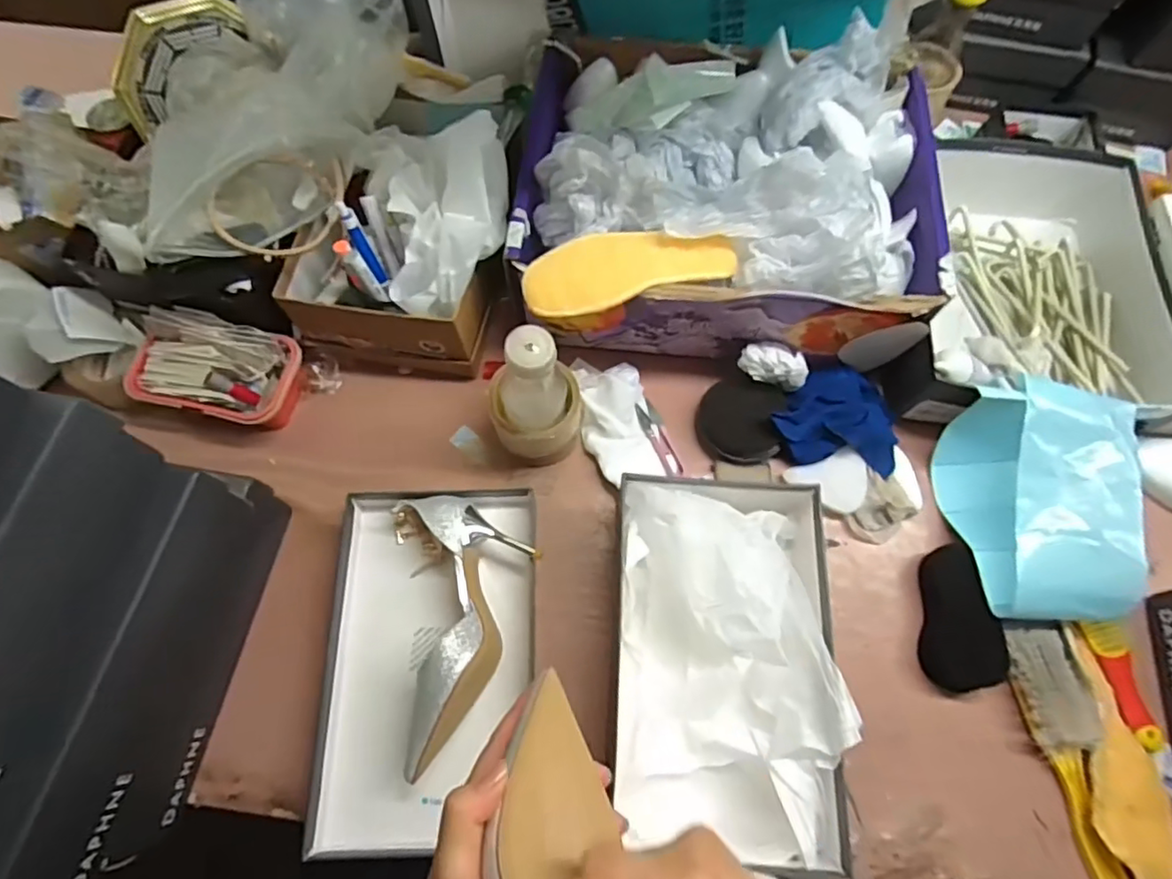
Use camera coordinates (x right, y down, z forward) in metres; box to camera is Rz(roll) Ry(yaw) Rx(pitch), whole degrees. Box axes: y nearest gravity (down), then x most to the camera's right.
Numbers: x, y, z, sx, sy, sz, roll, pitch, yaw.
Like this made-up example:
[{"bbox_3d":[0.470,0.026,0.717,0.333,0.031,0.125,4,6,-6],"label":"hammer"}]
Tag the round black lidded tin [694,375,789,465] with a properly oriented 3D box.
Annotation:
[{"bbox_3d":[0.161,-0.021,0.637,0.088,0.019,0.089,-2,71,25],"label":"round black lidded tin"}]

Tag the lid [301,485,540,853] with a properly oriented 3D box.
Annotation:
[{"bbox_3d":[-0.140,0.198,0.554,0.180,0.032,0.304,-1,69,0],"label":"lid"}]

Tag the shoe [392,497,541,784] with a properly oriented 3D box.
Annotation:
[{"bbox_3d":[-0.105,0.156,0.550,0.131,0.069,0.231,-11,69,-4],"label":"shoe"}]

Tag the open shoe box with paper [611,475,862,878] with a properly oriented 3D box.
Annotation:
[{"bbox_3d":[0.117,0.181,0.518,0.170,0.101,0.293,1,69,0],"label":"open shoe box with paper"}]

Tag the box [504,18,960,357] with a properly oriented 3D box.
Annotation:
[{"bbox_3d":[0.138,-0.249,0.632,0.400,0.148,0.333,3,69,1],"label":"box"}]

